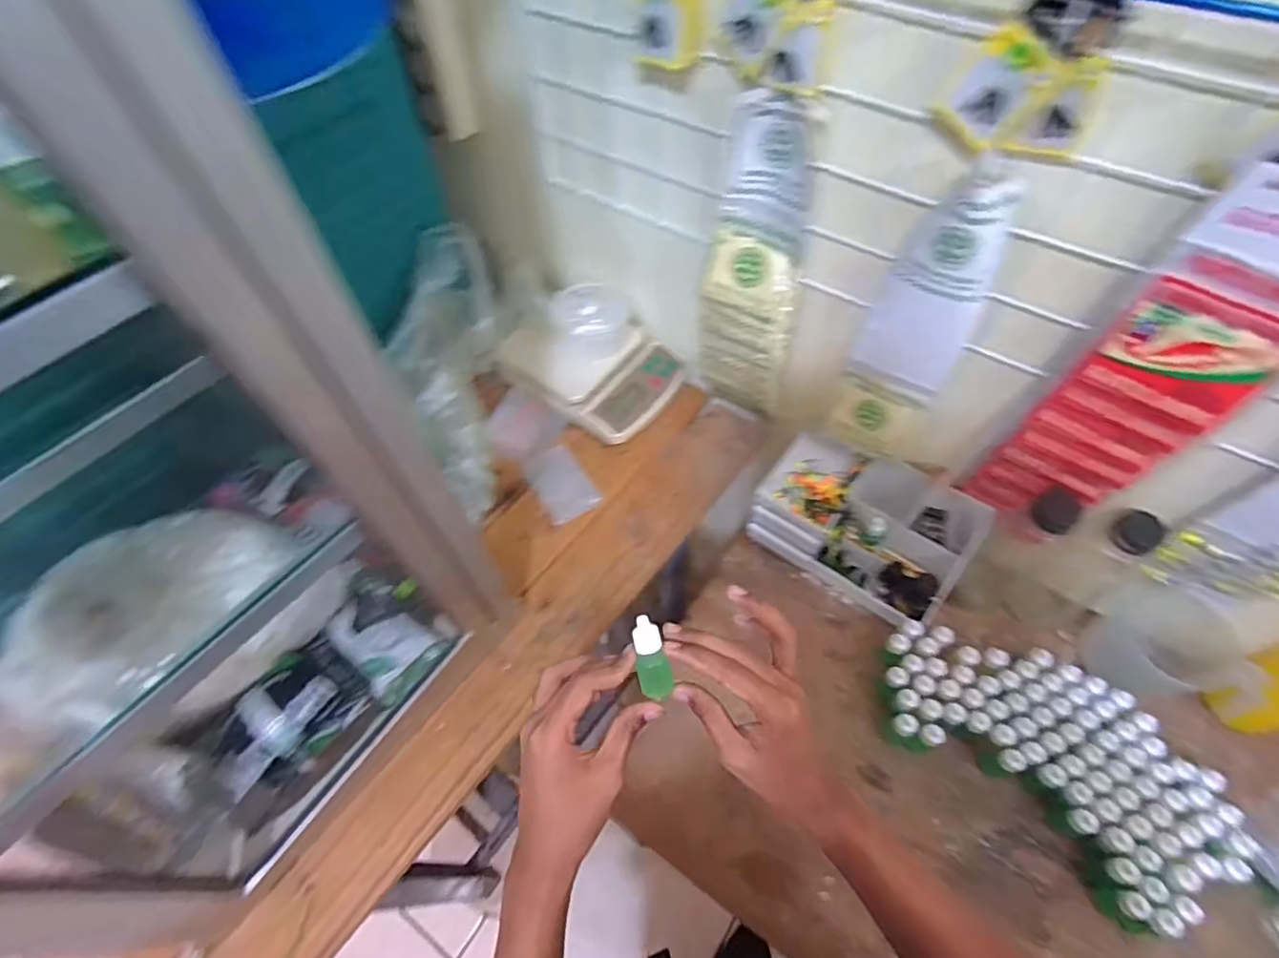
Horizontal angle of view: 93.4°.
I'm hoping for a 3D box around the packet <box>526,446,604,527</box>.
[{"bbox_3d":[-0.094,0.002,0.717,0.061,0.011,0.101,-28,60,-16],"label":"packet"}]

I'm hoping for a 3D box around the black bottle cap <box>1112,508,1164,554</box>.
[{"bbox_3d":[0.466,0.049,0.567,0.027,0.030,0.037,-27,60,-16],"label":"black bottle cap"}]

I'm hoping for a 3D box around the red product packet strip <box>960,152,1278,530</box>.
[{"bbox_3d":[0.398,-0.060,0.484,0.115,0.364,0.026,30,62,19],"label":"red product packet strip"}]

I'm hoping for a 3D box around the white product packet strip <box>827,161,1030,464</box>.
[{"bbox_3d":[0.257,-0.136,0.572,0.094,0.316,0.046,18,60,19],"label":"white product packet strip"}]

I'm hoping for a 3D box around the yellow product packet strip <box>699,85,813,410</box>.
[{"bbox_3d":[0.115,-0.194,0.616,0.102,0.341,0.046,25,61,17],"label":"yellow product packet strip"}]

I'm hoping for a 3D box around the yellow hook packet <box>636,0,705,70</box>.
[{"bbox_3d":[0.023,-0.361,0.477,0.055,0.062,0.007,21,59,14],"label":"yellow hook packet"}]

